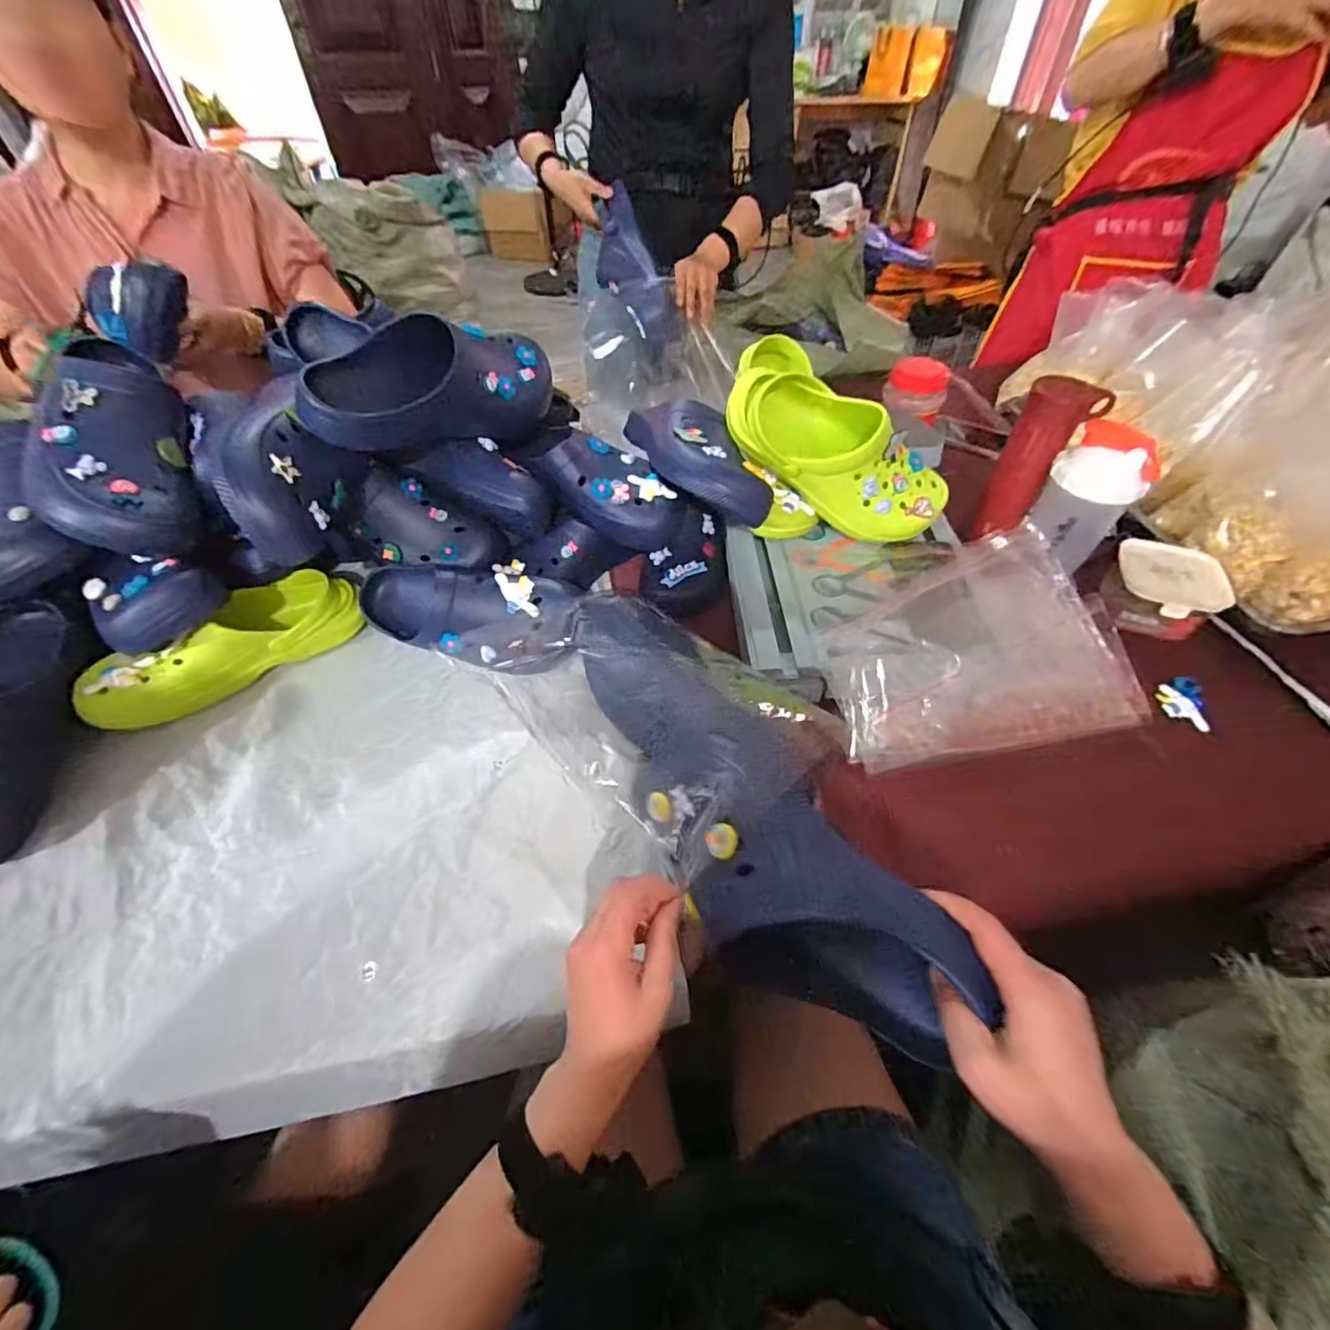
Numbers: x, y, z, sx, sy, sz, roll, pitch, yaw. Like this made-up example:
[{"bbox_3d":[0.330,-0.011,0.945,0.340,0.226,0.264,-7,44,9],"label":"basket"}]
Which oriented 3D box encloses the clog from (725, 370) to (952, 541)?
[{"bbox_3d":[0.202,-0.240,0.650,0.280,0.116,0.097,31,53,-7],"label":"clog"}]

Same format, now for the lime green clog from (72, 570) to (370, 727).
[{"bbox_3d":[-0.500,-0.029,0.647,0.276,0.083,0.106,-34,57,-25],"label":"lime green clog"}]

